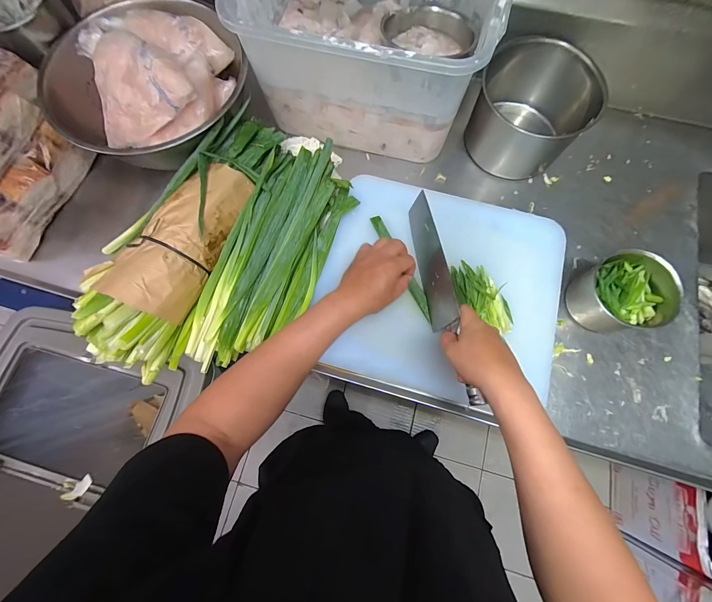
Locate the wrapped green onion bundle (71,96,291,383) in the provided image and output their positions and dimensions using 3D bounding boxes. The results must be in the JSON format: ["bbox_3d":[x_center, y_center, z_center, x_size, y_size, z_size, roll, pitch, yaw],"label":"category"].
[{"bbox_3d":[-0.269,-0.109,0.495,0.118,0.100,0.430,21,76,6],"label":"wrapped green onion bundle"}]

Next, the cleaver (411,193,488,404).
[{"bbox_3d":[0.126,-0.010,0.469,0.021,0.084,0.318,-9,69,-2],"label":"cleaver"}]

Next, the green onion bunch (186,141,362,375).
[{"bbox_3d":[-0.136,-0.075,0.494,0.159,0.064,0.371,21,76,6],"label":"green onion bunch"}]

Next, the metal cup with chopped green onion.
[{"bbox_3d":[0.416,-0.009,0.492,0.107,0.096,0.100,0,75,1],"label":"metal cup with chopped green onion"}]

